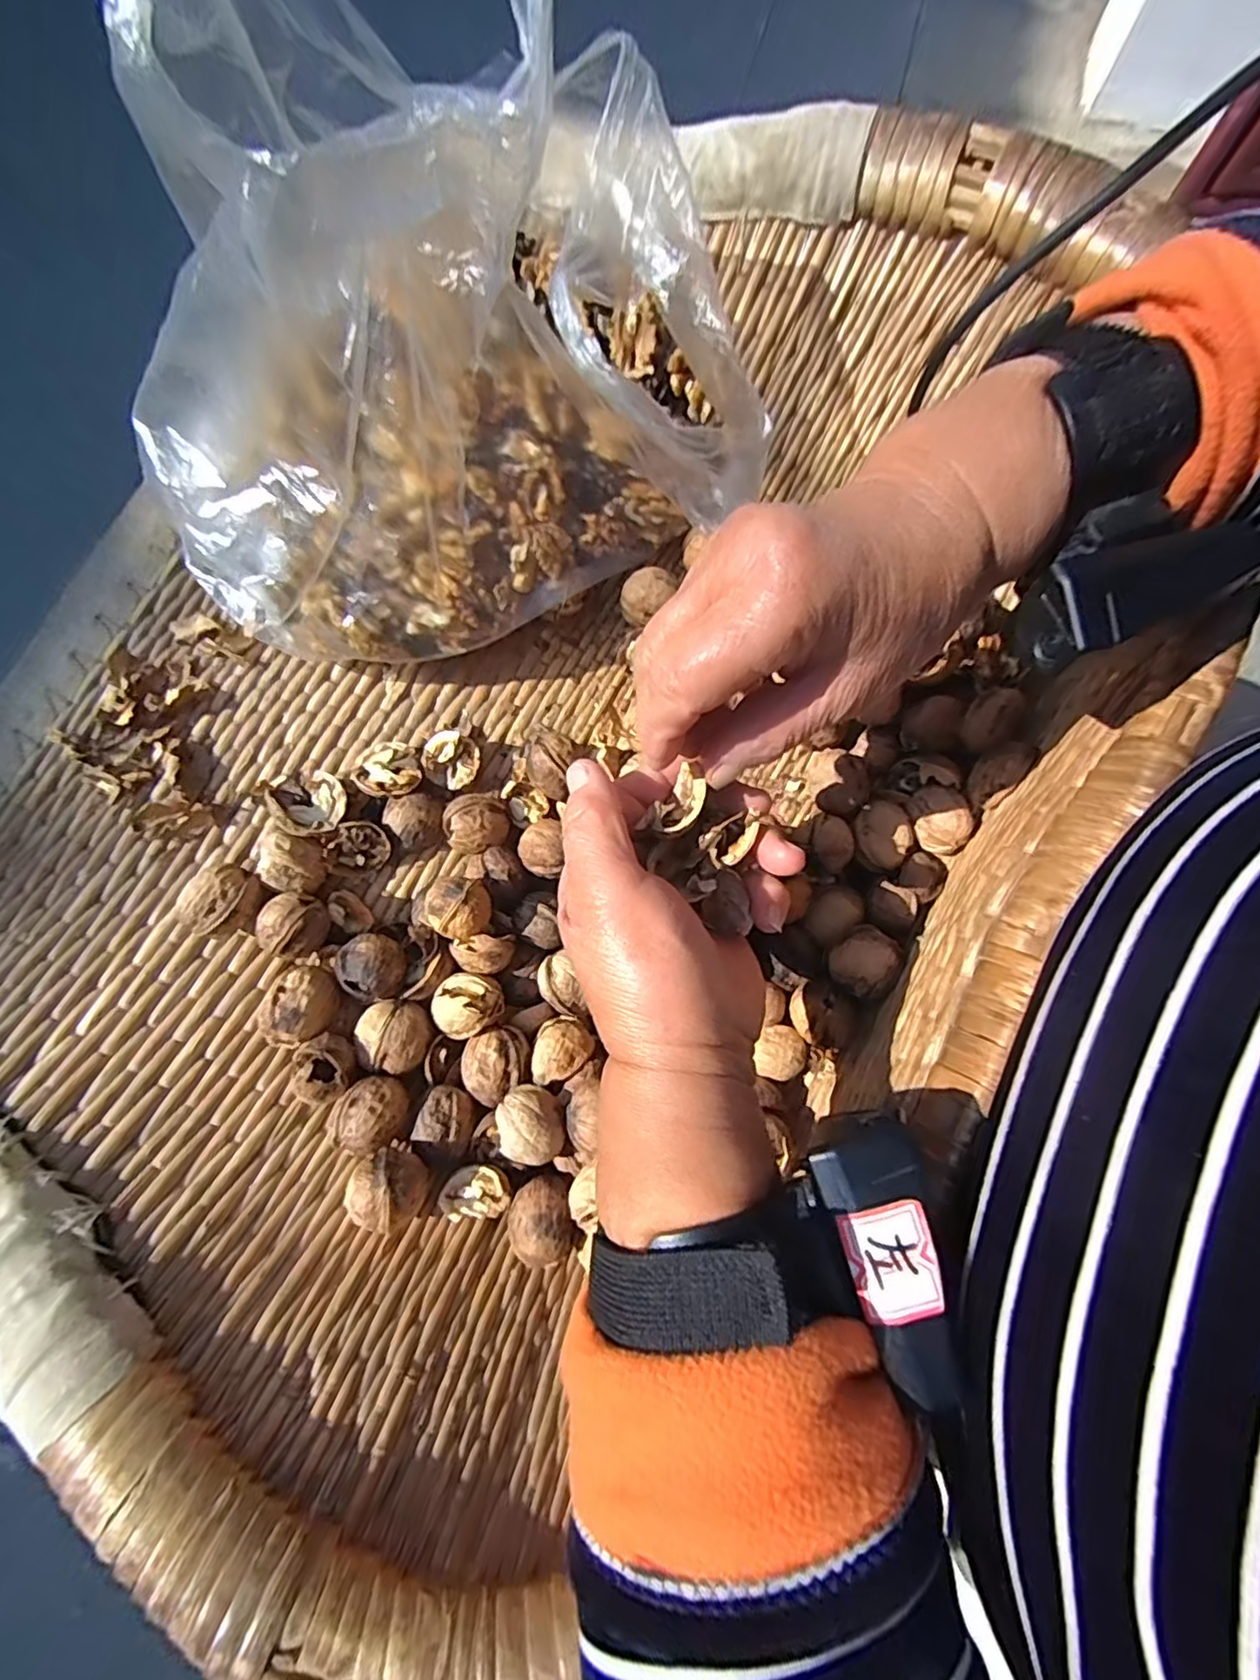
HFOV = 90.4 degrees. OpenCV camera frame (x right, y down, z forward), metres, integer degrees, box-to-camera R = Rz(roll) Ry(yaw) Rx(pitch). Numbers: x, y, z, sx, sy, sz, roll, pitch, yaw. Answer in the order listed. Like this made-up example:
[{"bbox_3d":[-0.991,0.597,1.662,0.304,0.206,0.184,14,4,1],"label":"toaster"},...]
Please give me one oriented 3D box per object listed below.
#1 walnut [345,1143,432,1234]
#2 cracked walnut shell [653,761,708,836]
[{"bbox_3d":[-0.101,0.146,0.262,0.030,0.027,0.026,43,77,12],"label":"walnut"},{"bbox_3d":[0.020,-0.014,0.239,0.015,0.019,0.031,25,74,7],"label":"cracked walnut shell"}]

